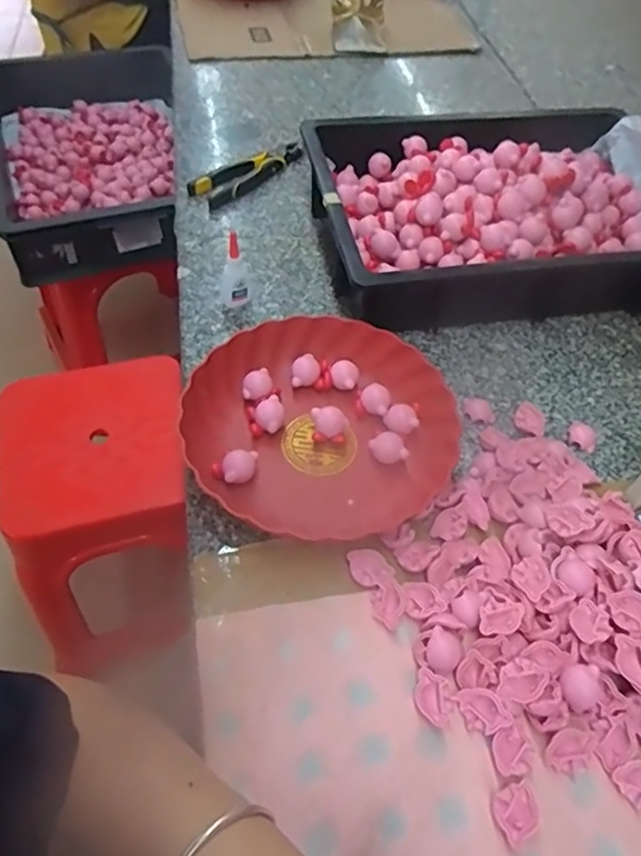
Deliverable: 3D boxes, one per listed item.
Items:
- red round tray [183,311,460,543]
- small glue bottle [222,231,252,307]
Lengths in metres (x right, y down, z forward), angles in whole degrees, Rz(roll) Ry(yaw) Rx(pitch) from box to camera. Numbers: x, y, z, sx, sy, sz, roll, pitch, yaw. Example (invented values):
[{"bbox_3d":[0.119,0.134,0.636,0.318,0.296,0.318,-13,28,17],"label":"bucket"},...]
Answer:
[{"bbox_3d":[0.003,-0.002,0.552,0.237,0.061,0.234,2,54,-3],"label":"red round tray"},{"bbox_3d":[-0.097,-0.170,0.652,0.030,0.092,0.022,-18,57,-17],"label":"small glue bottle"}]

